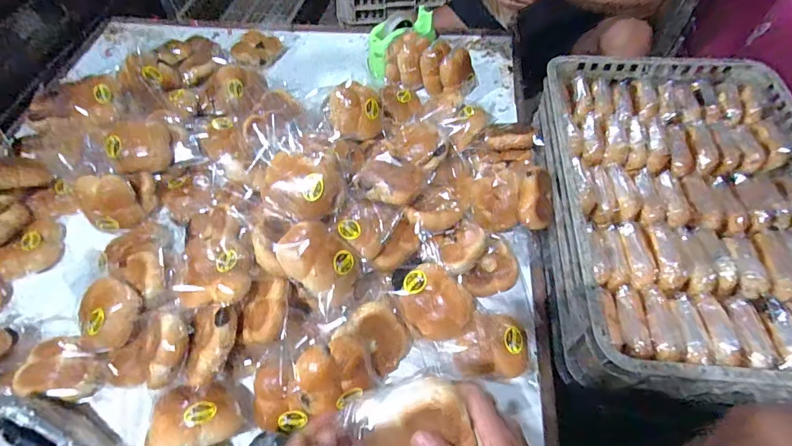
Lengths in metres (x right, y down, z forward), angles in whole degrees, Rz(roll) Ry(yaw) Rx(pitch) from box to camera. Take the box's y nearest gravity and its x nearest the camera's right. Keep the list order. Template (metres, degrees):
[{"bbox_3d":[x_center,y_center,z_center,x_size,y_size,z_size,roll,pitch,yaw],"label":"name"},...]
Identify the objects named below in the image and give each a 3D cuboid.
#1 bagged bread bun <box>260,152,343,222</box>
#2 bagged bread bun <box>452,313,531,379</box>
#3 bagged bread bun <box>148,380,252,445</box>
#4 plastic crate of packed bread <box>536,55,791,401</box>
[{"bbox_3d":[-0.148,-0.057,0.648,0.118,0.062,0.096,-3,56,0],"label":"bagged bread bun"},{"bbox_3d":[0.155,0.194,0.654,0.124,0.044,0.093,5,57,5],"label":"bagged bread bun"},{"bbox_3d":[-0.274,0.269,0.578,0.114,0.059,0.088,-20,58,-11],"label":"bagged bread bun"},{"bbox_3d":[0.467,-0.028,0.680,0.411,0.130,0.597,5,57,5],"label":"plastic crate of packed bread"}]

